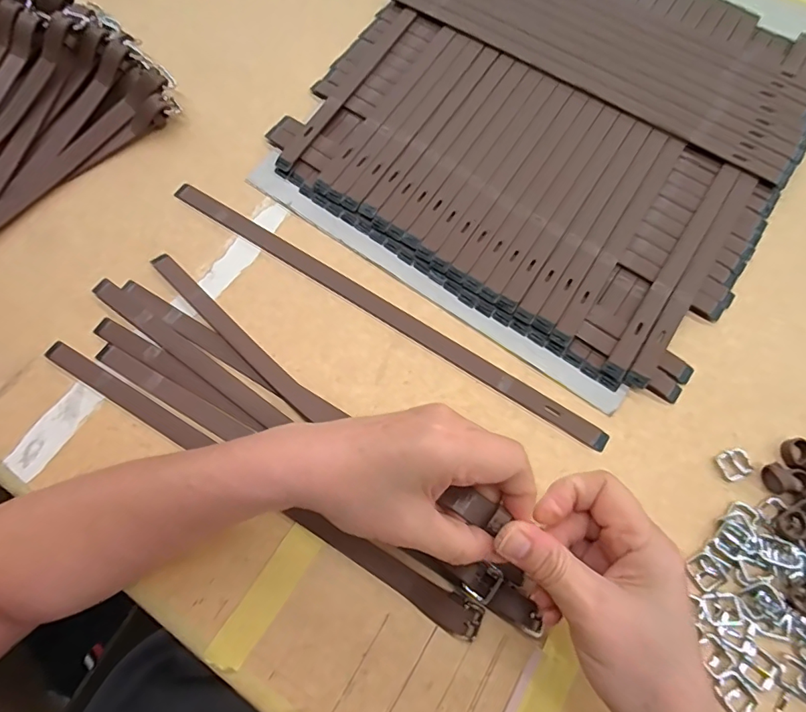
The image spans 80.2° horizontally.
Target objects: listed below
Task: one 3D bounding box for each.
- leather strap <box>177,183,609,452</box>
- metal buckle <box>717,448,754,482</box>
[{"bbox_3d":[-0.024,-0.042,0.384,0.402,0.004,0.016,32,75,11],"label":"leather strap"},{"bbox_3d":[0.237,0.077,0.341,0.022,0.004,0.021,-15,72,-4],"label":"metal buckle"}]

